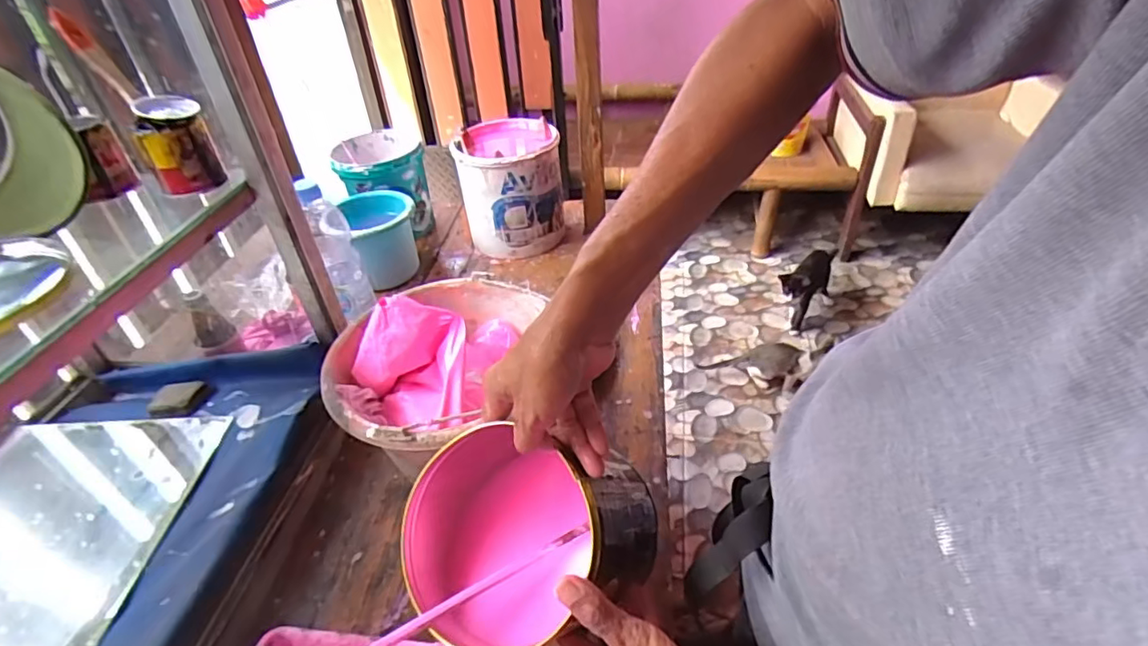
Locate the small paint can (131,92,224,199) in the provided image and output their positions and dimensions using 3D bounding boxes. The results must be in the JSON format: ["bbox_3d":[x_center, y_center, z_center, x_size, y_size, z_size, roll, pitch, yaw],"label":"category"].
[{"bbox_3d":[-0.367,-0.163,0.531,0.057,0.079,0.045,-27,45,-26],"label":"small paint can"}]

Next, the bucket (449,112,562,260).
[{"bbox_3d":[-0.112,-0.243,1.034,0.170,0.199,0.182,-2,39,2],"label":"bucket"}]

